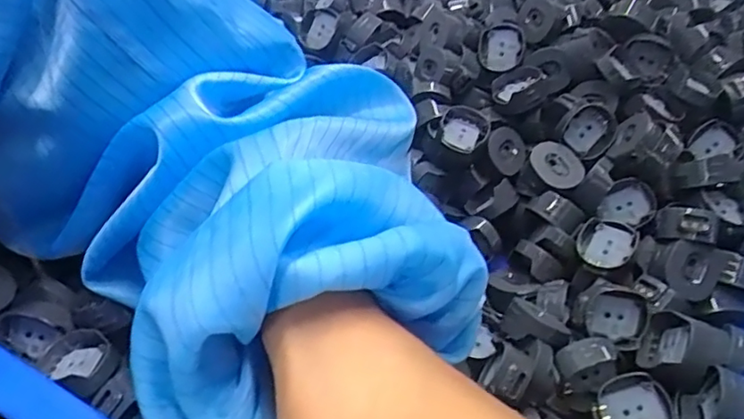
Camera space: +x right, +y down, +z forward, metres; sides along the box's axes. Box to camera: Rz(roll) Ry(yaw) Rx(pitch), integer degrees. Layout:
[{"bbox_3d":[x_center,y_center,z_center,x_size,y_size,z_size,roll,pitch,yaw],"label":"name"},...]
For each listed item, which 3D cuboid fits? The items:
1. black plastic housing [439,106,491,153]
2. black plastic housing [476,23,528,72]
[{"bbox_3d":[0.047,-0.041,0.303,0.024,0.011,0.024,9,46,7],"label":"black plastic housing"},{"bbox_3d":[0.073,-0.091,0.332,0.026,0.010,0.032,19,82,28],"label":"black plastic housing"}]

